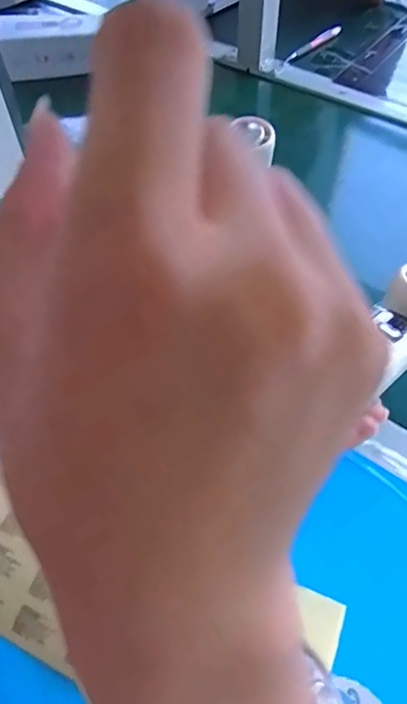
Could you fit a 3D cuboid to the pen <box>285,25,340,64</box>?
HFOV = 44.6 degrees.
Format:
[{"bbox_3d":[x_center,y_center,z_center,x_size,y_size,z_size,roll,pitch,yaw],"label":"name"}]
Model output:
[{"bbox_3d":[0.167,-0.470,0.758,0.017,0.016,0.128,36,62,23],"label":"pen"}]

